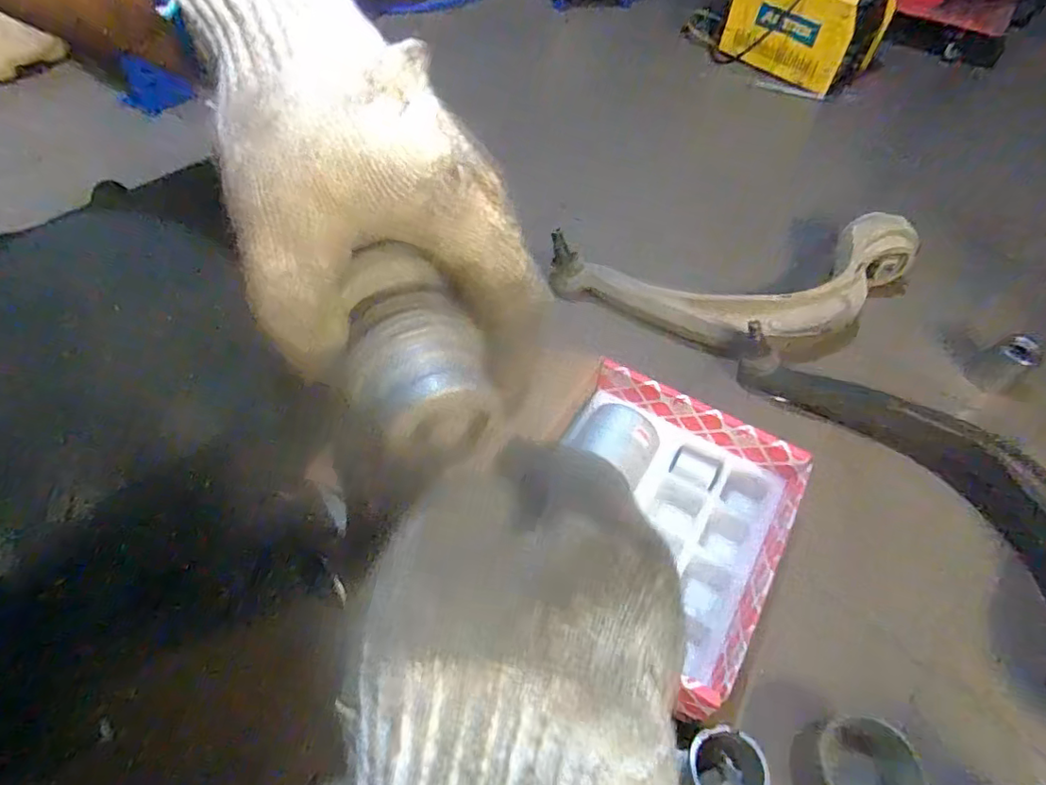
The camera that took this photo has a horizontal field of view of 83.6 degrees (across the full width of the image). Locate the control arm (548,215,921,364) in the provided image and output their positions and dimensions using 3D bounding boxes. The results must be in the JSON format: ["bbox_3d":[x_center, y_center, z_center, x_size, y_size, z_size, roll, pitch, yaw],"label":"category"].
[{"bbox_3d":[0.302,-0.139,0.747,0.444,0.080,0.182,-3,54,-5],"label":"control arm"}]

